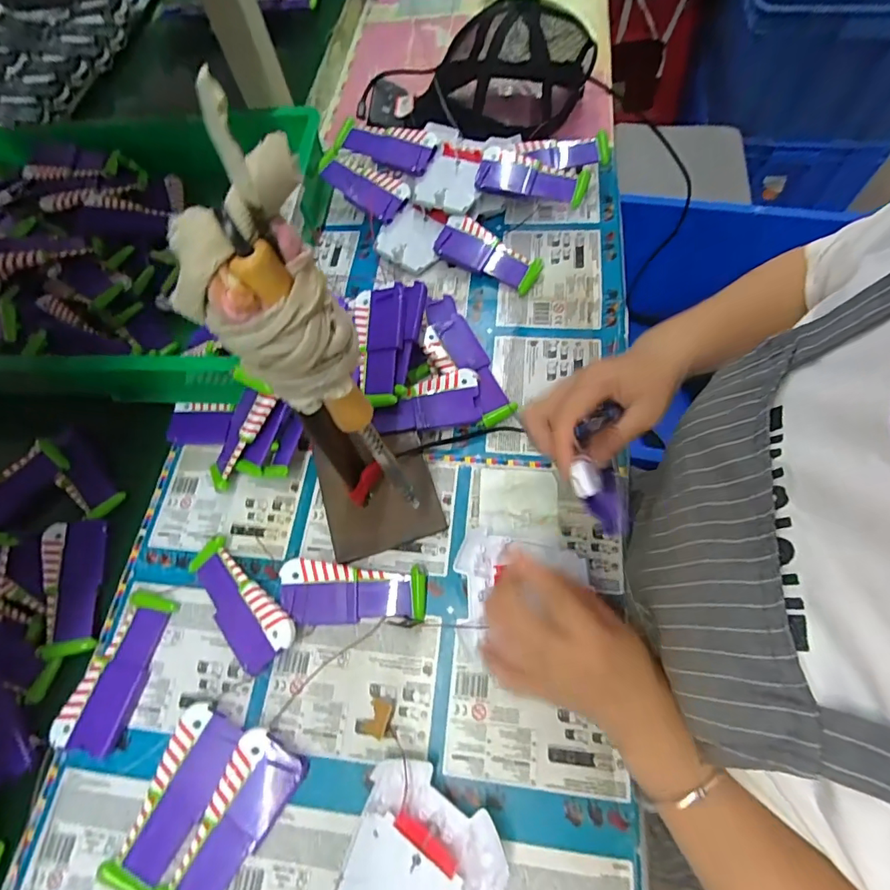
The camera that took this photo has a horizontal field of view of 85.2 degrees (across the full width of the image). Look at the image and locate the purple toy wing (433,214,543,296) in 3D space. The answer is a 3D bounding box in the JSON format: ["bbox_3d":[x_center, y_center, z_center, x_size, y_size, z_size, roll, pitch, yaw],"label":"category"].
[{"bbox_3d":[0.049,-0.213,0.541,0.120,0.017,0.048,28,98,10],"label":"purple toy wing"}]

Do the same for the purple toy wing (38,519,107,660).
[{"bbox_3d":[-0.336,0.126,0.437,0.045,0.017,0.119,-15,66,-4],"label":"purple toy wing"}]

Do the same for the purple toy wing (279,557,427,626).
[{"bbox_3d":[-0.077,0.126,0.410,0.121,0.020,0.050,2,66,4],"label":"purple toy wing"}]

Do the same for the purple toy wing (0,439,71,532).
[{"bbox_3d":[-0.431,0.047,0.480,0.116,0.015,0.048,-41,95,-11],"label":"purple toy wing"}]

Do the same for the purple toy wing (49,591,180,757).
[{"bbox_3d":[-0.271,0.186,0.402,0.047,0.014,0.119,12,67,9],"label":"purple toy wing"}]

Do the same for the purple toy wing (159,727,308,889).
[{"bbox_3d":[-0.156,0.274,0.346,0.051,0.020,0.121,30,71,16],"label":"purple toy wing"}]

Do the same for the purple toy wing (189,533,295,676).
[{"bbox_3d":[-0.176,0.132,0.414,0.051,0.025,0.119,-39,69,-13],"label":"purple toy wing"}]

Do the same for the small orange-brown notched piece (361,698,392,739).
[{"bbox_3d":[-0.053,0.213,0.377,0.018,0.004,0.025,19,68,11],"label":"small orange-brown notched piece"}]

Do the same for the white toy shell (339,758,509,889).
[{"bbox_3d":[-0.022,0.284,0.328,0.099,0.026,0.102,32,71,16],"label":"white toy shell"}]

